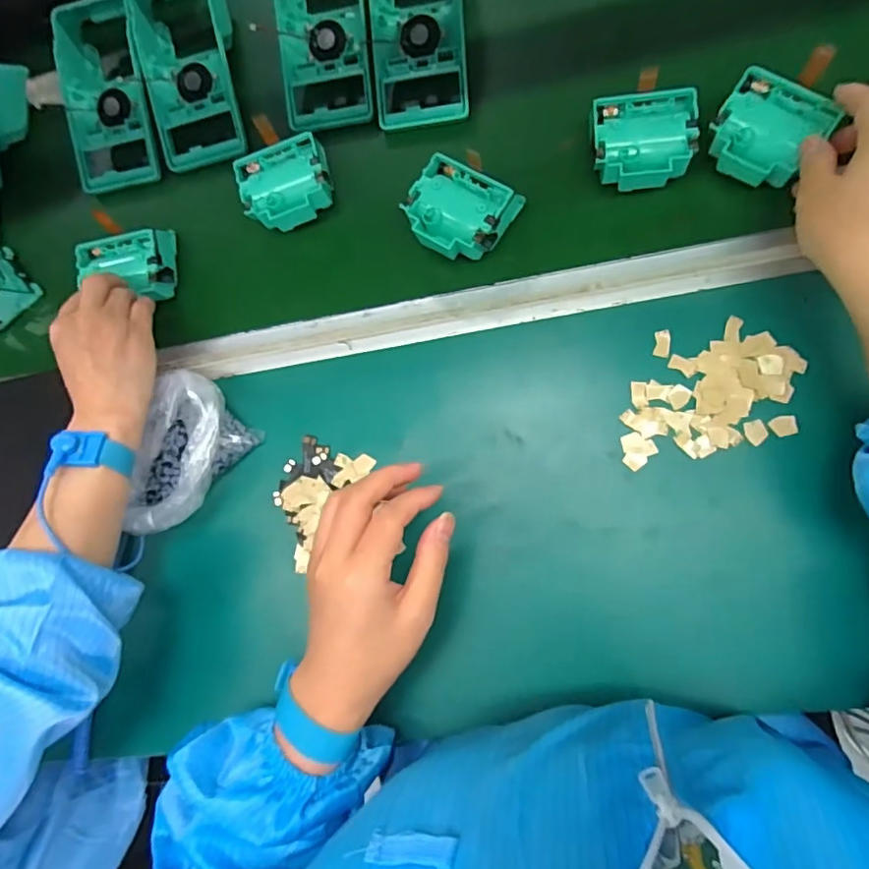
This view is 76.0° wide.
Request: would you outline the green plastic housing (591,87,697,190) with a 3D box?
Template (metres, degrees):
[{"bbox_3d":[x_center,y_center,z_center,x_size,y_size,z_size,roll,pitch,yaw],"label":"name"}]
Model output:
[{"bbox_3d":[0.157,-0.221,0.430,0.076,0.043,0.068,-2,86,4],"label":"green plastic housing"}]

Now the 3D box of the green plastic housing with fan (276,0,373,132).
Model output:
[{"bbox_3d":[-0.101,-0.378,0.500,0.085,0.037,0.202,-4,86,4],"label":"green plastic housing with fan"}]

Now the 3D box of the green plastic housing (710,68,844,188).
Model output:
[{"bbox_3d":[0.241,-0.221,0.405,0.069,0.028,0.063,38,89,6],"label":"green plastic housing"}]

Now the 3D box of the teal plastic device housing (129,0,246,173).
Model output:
[{"bbox_3d":[-0.233,-0.349,0.536,0.087,0.050,0.191,-10,85,3],"label":"teal plastic device housing"}]

